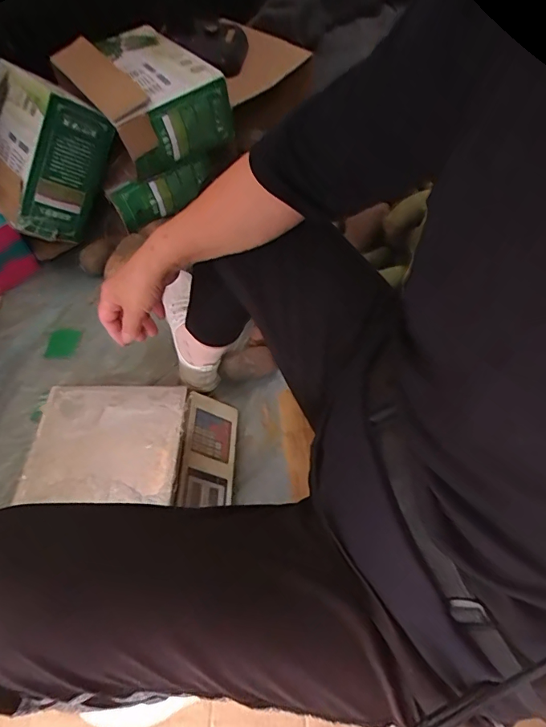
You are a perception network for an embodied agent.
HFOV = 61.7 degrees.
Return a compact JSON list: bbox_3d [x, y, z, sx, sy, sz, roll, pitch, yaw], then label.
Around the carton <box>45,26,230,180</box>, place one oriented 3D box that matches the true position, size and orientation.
[{"bbox_3d":[-0.296,-0.589,1.030,0.283,0.165,0.332,-38,63,-21],"label":"carton"}]

